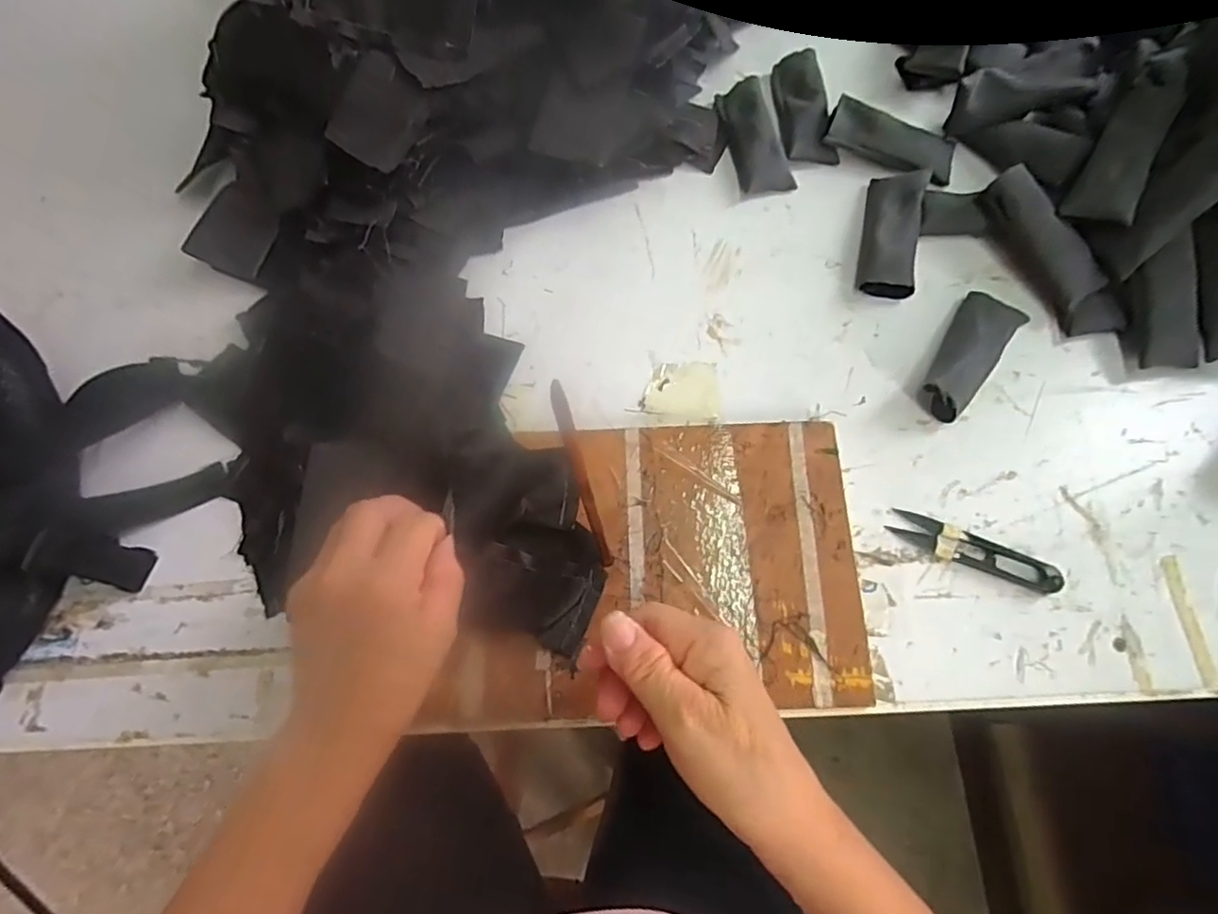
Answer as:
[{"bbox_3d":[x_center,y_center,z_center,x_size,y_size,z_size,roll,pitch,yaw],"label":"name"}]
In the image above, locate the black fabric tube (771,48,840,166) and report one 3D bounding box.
[{"bbox_3d":[0.155,-0.282,0.504,0.040,0.024,0.099,-5,70,1],"label":"black fabric tube"}]

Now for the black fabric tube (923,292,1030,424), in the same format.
[{"bbox_3d":[0.245,-0.073,0.425,0.039,0.025,0.102,37,76,14],"label":"black fabric tube"}]

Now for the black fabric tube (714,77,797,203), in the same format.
[{"bbox_3d":[0.116,-0.257,0.497,0.042,0.025,0.099,-10,70,-1],"label":"black fabric tube"}]

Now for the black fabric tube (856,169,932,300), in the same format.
[{"bbox_3d":[0.209,-0.164,0.461,0.038,0.021,0.104,12,71,7],"label":"black fabric tube"}]

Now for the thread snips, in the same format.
[{"bbox_3d":[0.228,0.058,0.391,0.099,0.011,0.022,22,72,10],"label":"thread snips"}]

